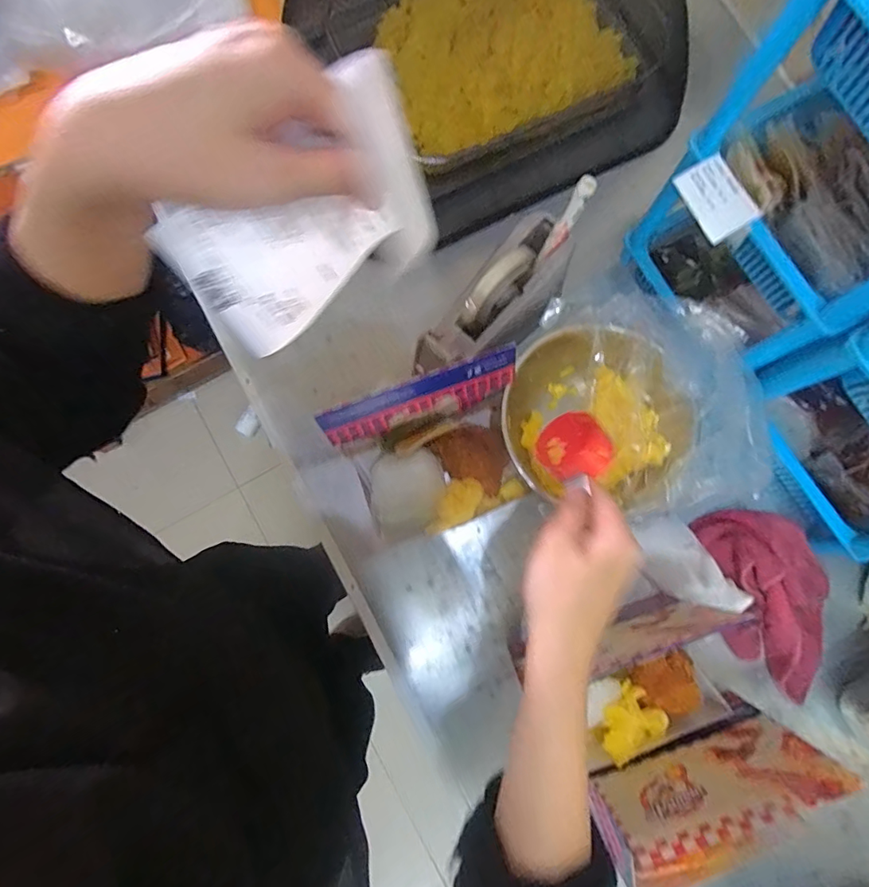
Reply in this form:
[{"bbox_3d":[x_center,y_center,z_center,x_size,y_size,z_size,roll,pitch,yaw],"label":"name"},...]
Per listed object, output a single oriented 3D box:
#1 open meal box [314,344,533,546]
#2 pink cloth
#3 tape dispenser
[{"bbox_3d":[0.004,0.018,0.469,0.165,0.164,0.118,-20,80,-4],"label":"open meal box"},{"bbox_3d":[0.353,0.160,0.496,0.114,0.052,0.199,-20,80,-4],"label":"pink cloth"},{"bbox_3d":[0.069,-0.152,0.485,0.221,0.088,0.084,-43,83,6],"label":"tape dispenser"}]

